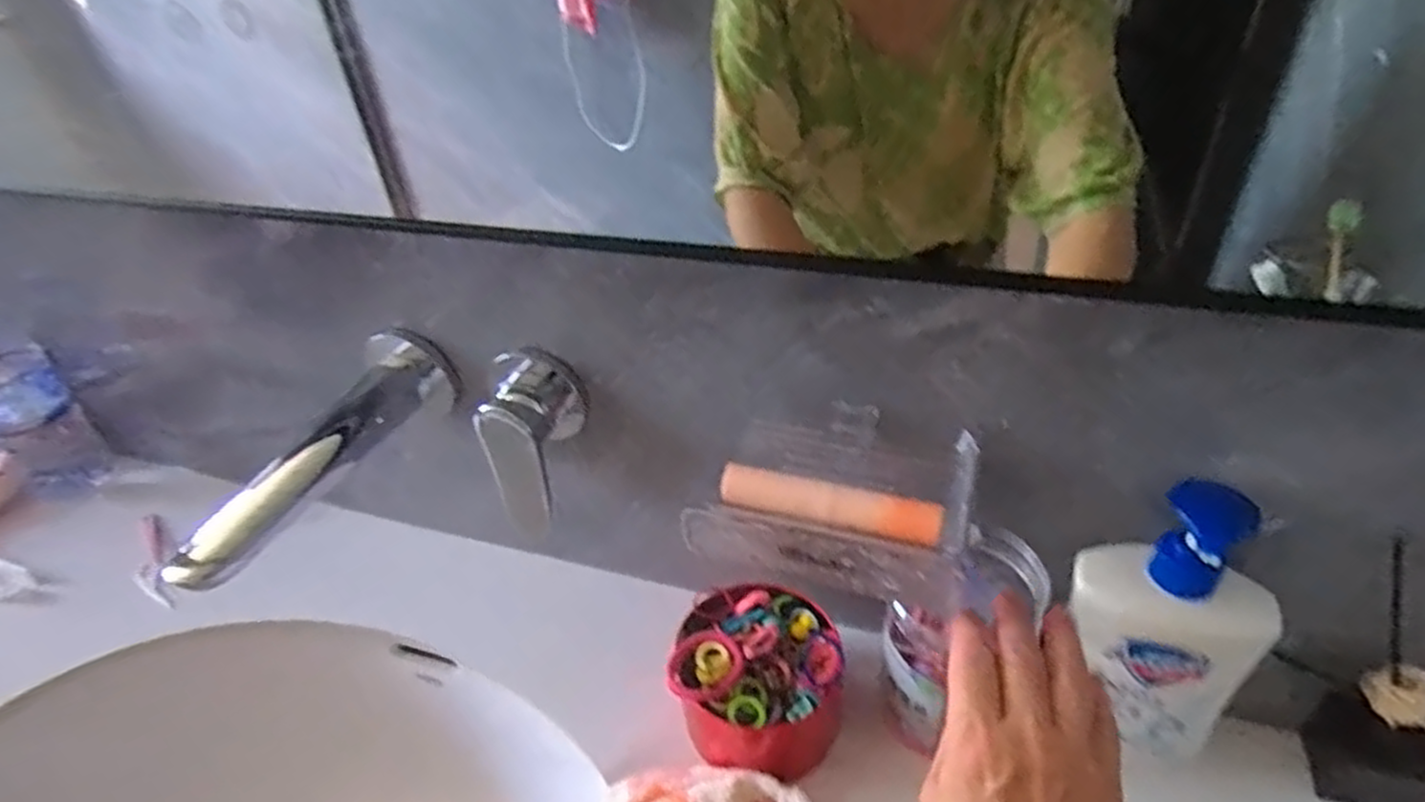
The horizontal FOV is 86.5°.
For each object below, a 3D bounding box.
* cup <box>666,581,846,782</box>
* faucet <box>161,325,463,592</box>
[{"bbox_3d":[0.032,0.172,0.479,0.098,0.070,0.097,-4,38,3],"label":"cup"},{"bbox_3d":[-0.236,0.032,0.460,0.047,0.050,0.202,11,41,20],"label":"faucet"}]

